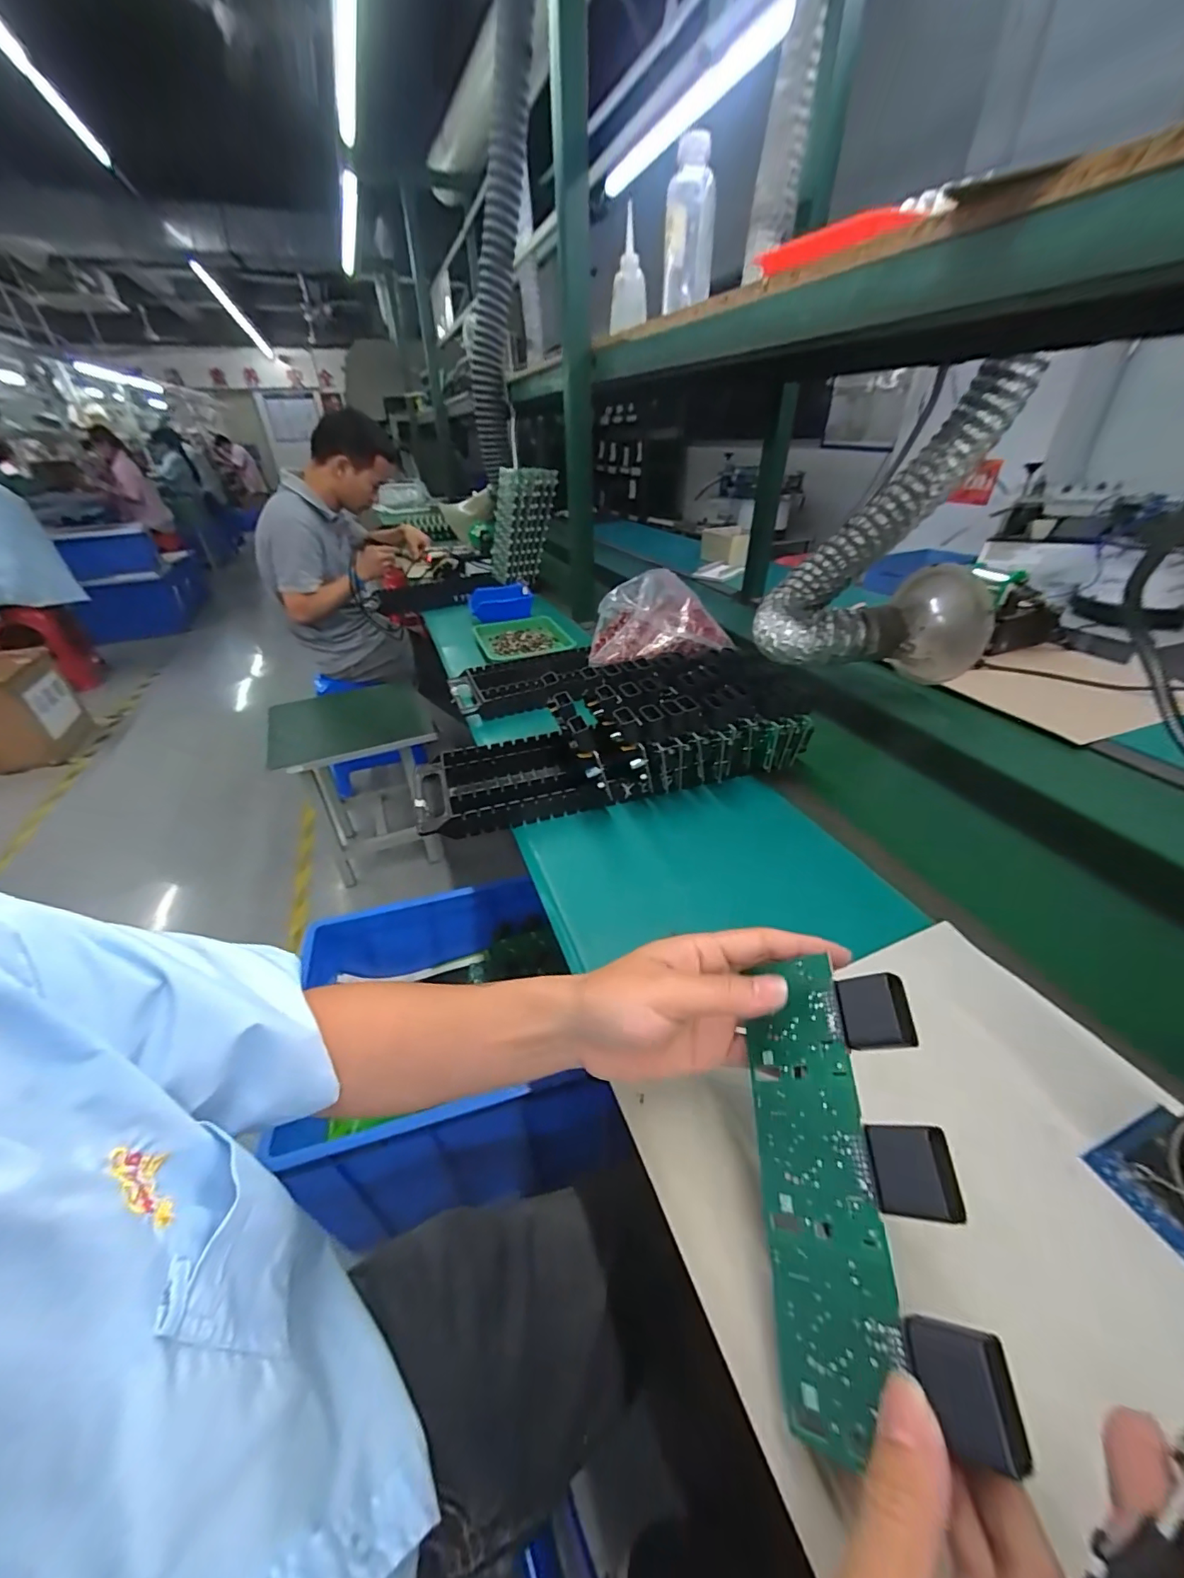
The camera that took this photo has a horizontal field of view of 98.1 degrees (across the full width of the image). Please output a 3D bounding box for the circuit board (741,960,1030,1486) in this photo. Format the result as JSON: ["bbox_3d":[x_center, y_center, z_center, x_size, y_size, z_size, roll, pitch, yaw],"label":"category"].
[{"bbox_3d":[0.112,0.170,0.231,0.011,0.086,0.174,25,51,-29],"label":"circuit board"}]

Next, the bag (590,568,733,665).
[{"bbox_3d":[0.112,-0.270,0.859,0.229,0.139,0.111,15,38,22],"label":"bag"}]

